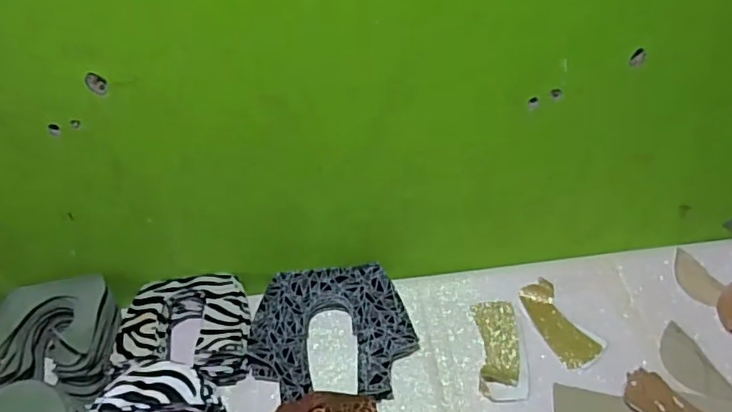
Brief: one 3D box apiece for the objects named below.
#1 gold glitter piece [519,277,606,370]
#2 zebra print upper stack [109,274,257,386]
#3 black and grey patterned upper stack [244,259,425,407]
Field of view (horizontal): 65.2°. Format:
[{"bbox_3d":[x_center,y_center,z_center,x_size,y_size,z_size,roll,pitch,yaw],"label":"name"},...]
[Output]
[{"bbox_3d":[0.238,0.141,0.711,0.059,0.028,0.119,-22,44,-20],"label":"gold glitter piece"},{"bbox_3d":[-0.223,0.153,0.712,0.158,0.049,0.143,-8,41,-5],"label":"zebra print upper stack"},{"bbox_3d":[-0.041,0.157,0.711,0.193,0.040,0.182,-3,41,0],"label":"black and grey patterned upper stack"}]

